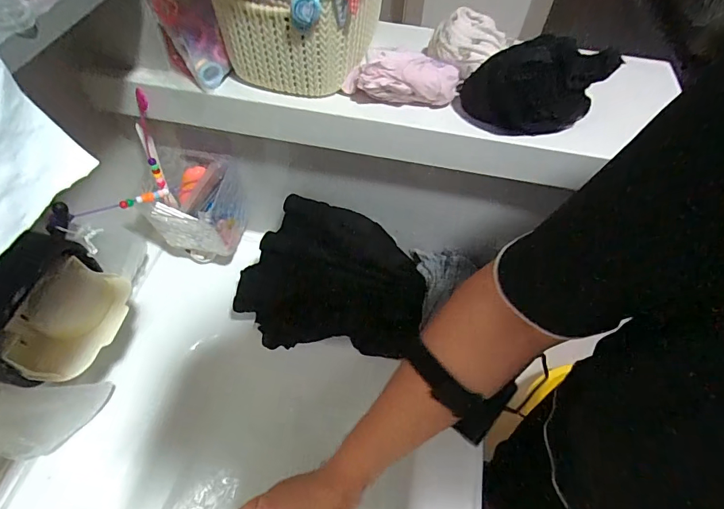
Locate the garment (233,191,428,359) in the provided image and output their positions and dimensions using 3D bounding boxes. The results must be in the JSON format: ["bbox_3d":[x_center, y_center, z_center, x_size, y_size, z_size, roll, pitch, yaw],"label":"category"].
[{"bbox_3d":[-0.031,0.035,0.521,0.213,0.040,0.176,15,93,-6],"label":"garment"}]

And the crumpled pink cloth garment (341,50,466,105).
[{"bbox_3d":[0.042,-0.166,0.392,0.111,0.039,0.031,-3,55,-5],"label":"crumpled pink cloth garment"}]

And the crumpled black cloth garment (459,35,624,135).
[{"bbox_3d":[0.160,-0.152,0.386,0.129,0.062,0.053,-7,55,-8],"label":"crumpled black cloth garment"}]

